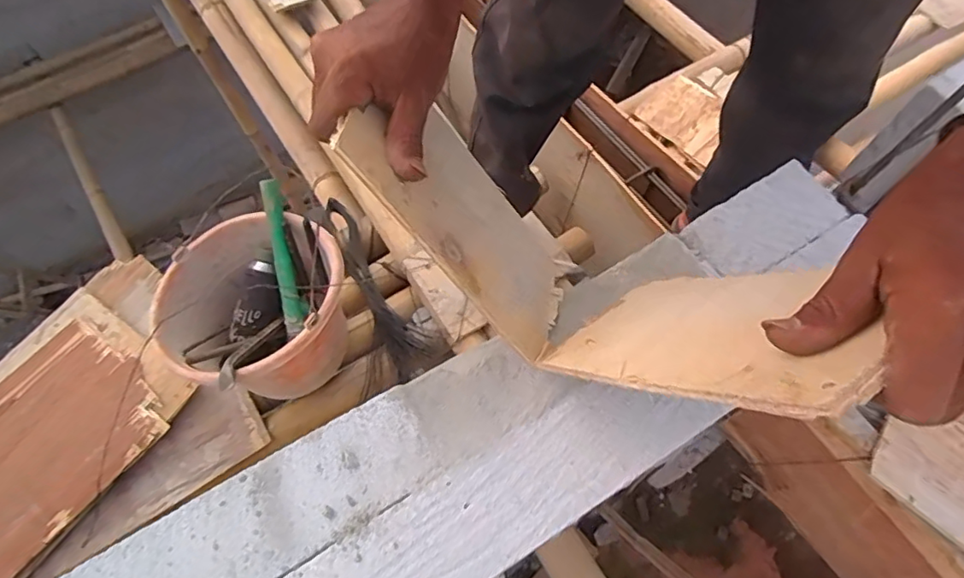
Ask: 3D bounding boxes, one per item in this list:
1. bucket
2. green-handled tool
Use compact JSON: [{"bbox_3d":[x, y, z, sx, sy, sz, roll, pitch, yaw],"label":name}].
[{"bbox_3d":[-0.340,0.040,0.904,0.258,0.222,0.259,0,65,1],"label":"bucket"},{"bbox_3d":[-0.307,-0.049,0.890,0.034,0.024,0.235,-7,101,-3],"label":"green-handled tool"}]

